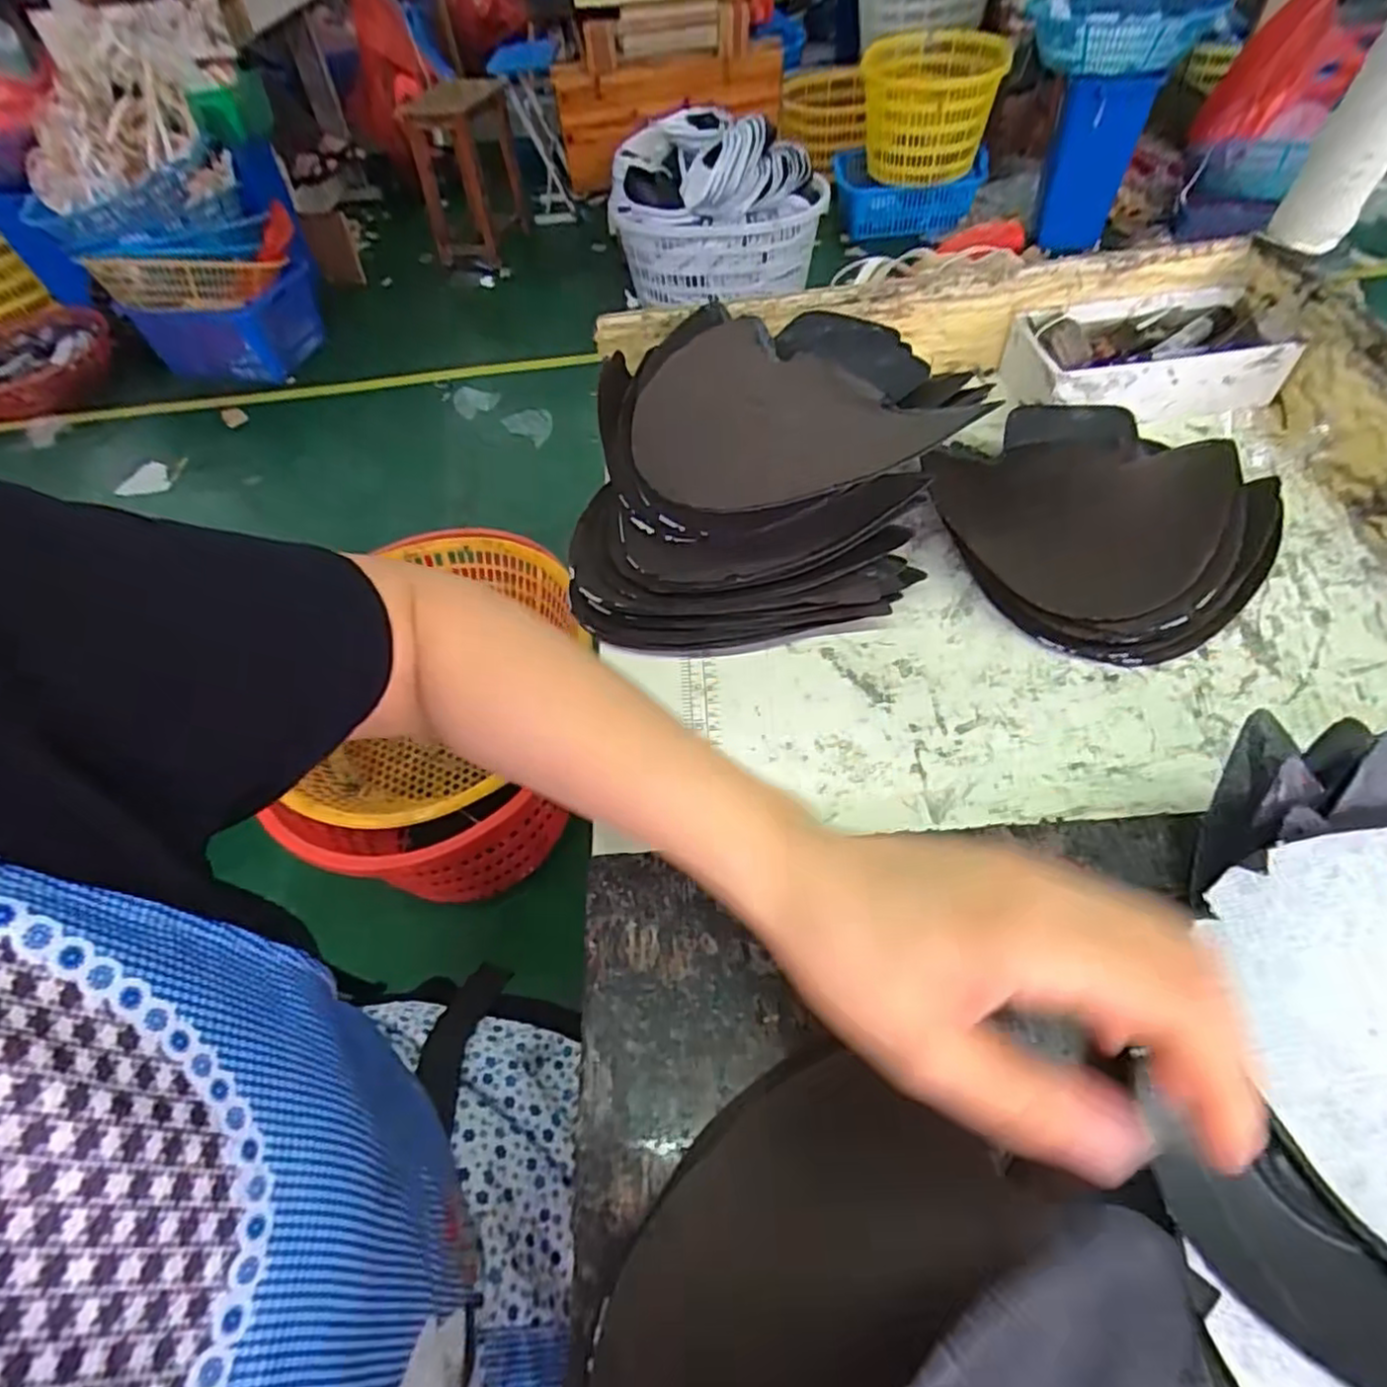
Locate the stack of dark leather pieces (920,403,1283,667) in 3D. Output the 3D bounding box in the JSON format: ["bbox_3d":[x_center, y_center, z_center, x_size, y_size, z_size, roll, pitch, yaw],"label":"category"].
[{"bbox_3d":[0.267,-0.123,0.478,0.207,0.049,0.204,-40,60,-22],"label":"stack of dark leather pieces"}]

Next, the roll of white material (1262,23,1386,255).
[{"bbox_3d":[0.457,-0.378,0.484,0.053,0.125,0.043,26,60,22],"label":"roll of white material"}]

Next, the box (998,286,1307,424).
[{"bbox_3d":[0.352,-0.267,0.559,0.188,0.051,0.099,-7,54,0],"label":"box"}]

